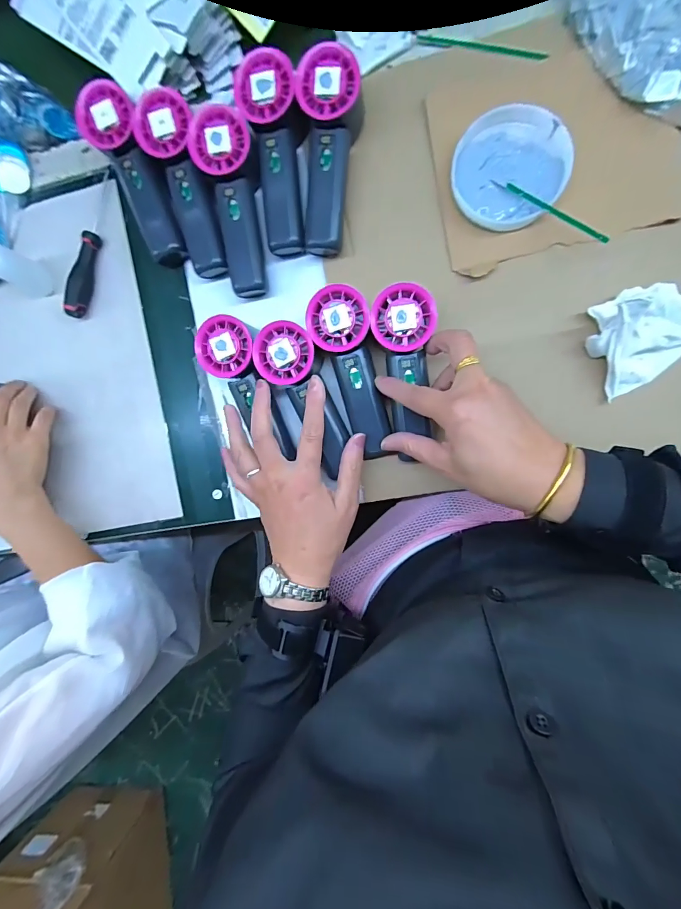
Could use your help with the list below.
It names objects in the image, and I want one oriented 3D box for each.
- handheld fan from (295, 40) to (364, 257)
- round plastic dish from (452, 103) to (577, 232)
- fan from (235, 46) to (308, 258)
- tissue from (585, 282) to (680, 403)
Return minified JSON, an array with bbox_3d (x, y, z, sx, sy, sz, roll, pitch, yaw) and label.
[{"bbox_3d":[-0.008,-0.273,0.356,0.052,0.056,0.152,1,92,8],"label":"handheld fan"},{"bbox_3d":[0.154,-0.260,0.351,0.097,0.019,0.099,0,92,8],"label":"round plastic dish"},{"bbox_3d":[-0.058,-0.279,0.367,0.052,0.035,0.160,-4,106,9],"label":"fan"},{"bbox_3d":[0.270,-0.107,0.329,0.093,0.043,0.080,-27,88,9],"label":"tissue"}]

